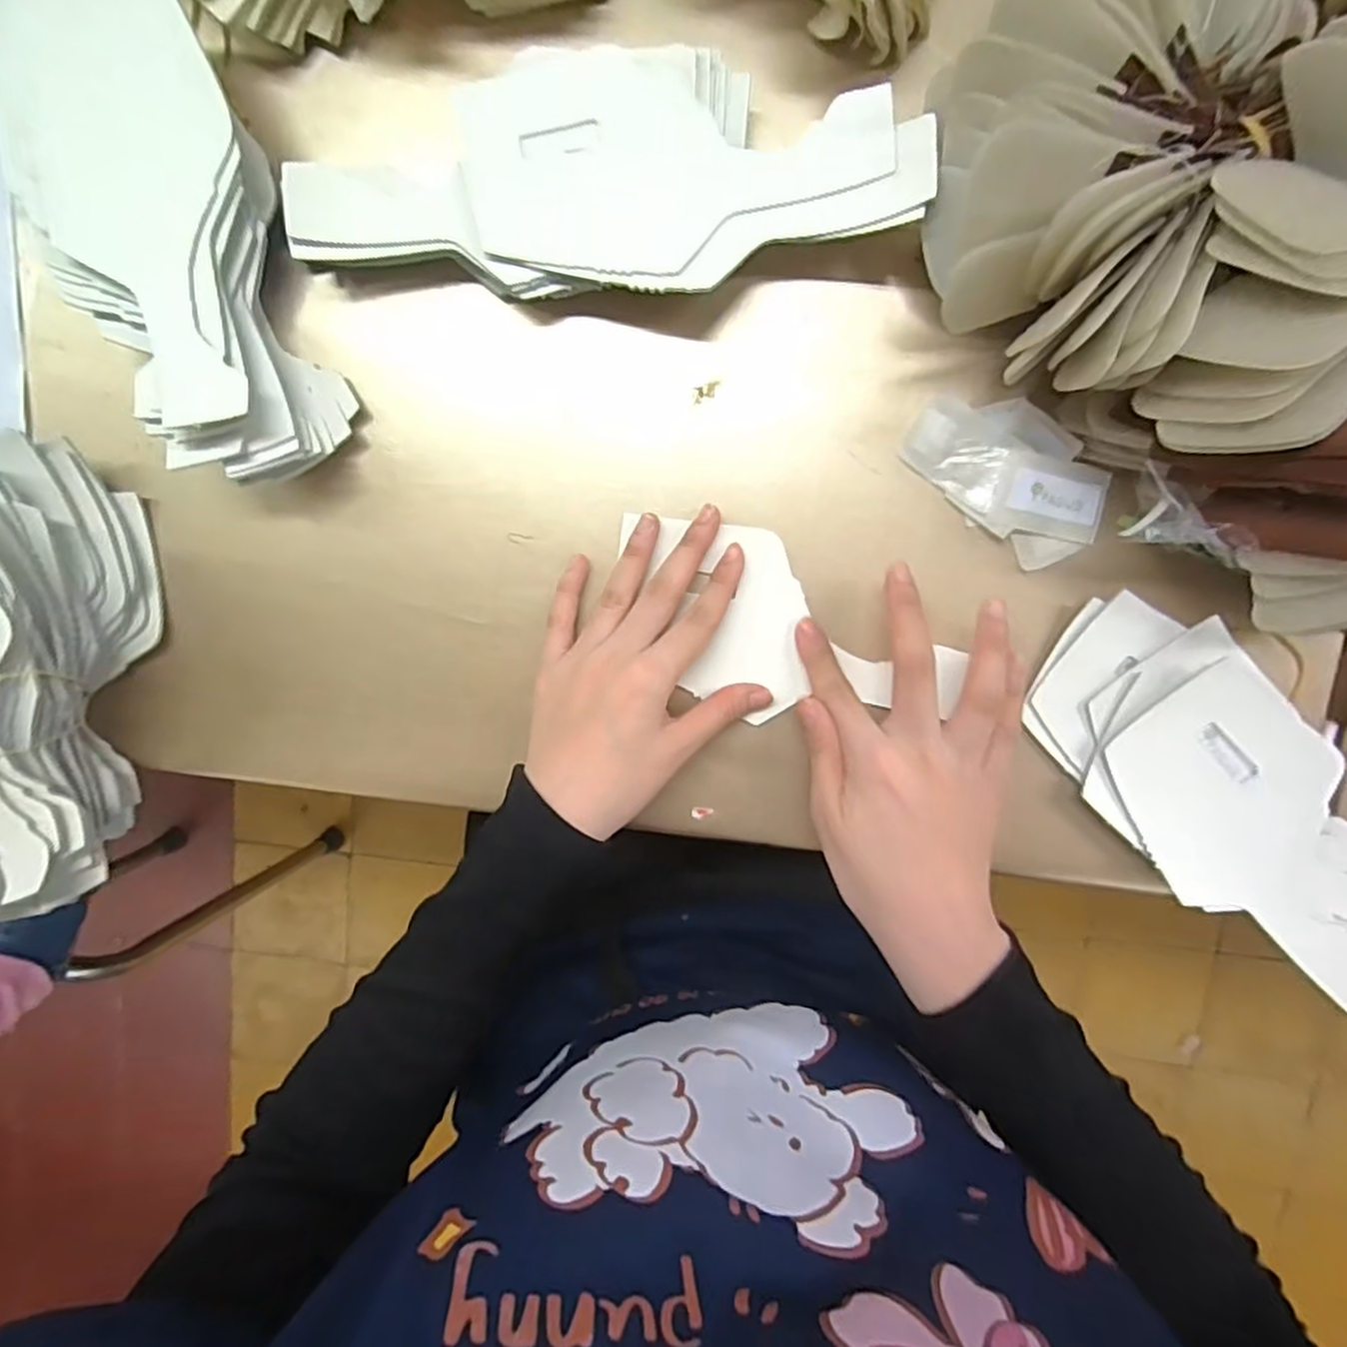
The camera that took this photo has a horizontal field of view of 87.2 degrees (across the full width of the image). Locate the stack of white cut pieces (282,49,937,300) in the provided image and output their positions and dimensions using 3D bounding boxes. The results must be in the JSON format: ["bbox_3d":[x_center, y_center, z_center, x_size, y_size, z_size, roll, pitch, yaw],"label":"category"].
[{"bbox_3d":[-0.031,-0.217,0.314,0.274,0.034,0.096,0,98,3],"label":"stack of white cut pieces"}]

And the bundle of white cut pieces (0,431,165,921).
[{"bbox_3d":[-0.329,0.003,0.327,0.114,0.075,0.221,4,99,3],"label":"bundle of white cut pieces"}]

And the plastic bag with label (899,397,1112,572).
[{"bbox_3d":[0.161,-0.096,0.335,0.099,0.010,0.053,38,99,-3],"label":"plastic bag with label"}]

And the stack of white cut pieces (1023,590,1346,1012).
[{"bbox_3d":[0.276,0.064,0.344,0.096,0.015,0.233,-44,94,8],"label":"stack of white cut pieces"}]

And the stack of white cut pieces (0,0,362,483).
[{"bbox_3d":[-0.225,-0.191,0.318,0.105,0.048,0.207,-17,97,6],"label":"stack of white cut pieces"}]

